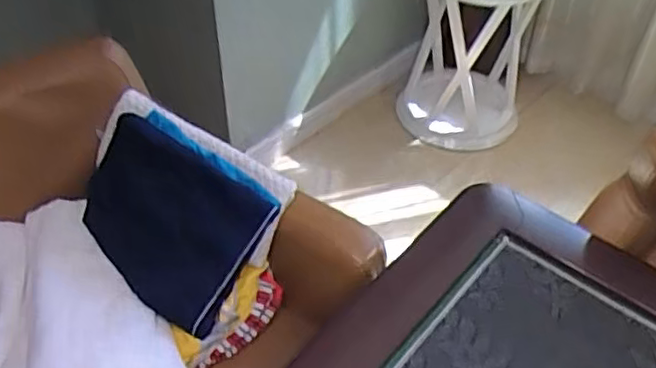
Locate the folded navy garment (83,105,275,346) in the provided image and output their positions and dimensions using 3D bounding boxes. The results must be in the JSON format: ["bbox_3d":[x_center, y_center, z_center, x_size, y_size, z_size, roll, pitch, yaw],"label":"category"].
[{"bbox_3d":[-0.243,0.056,0.970,0.287,0.077,0.243,36,96,16],"label":"folded navy garment"}]

